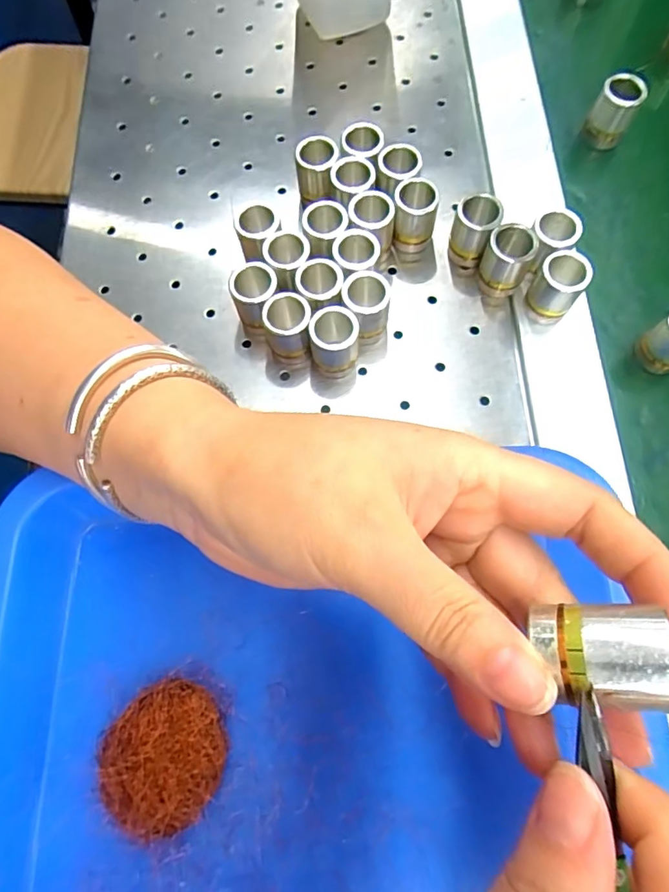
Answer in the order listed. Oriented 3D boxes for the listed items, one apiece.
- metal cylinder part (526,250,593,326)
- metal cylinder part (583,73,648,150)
[{"bbox_3d":[0.111,-0.078,0.258,0.022,0.034,0.020,0,72,1],"label":"metal cylinder part"},{"bbox_3d":[0.159,-0.189,0.294,0.022,0.036,0.017,29,75,10],"label":"metal cylinder part"}]

